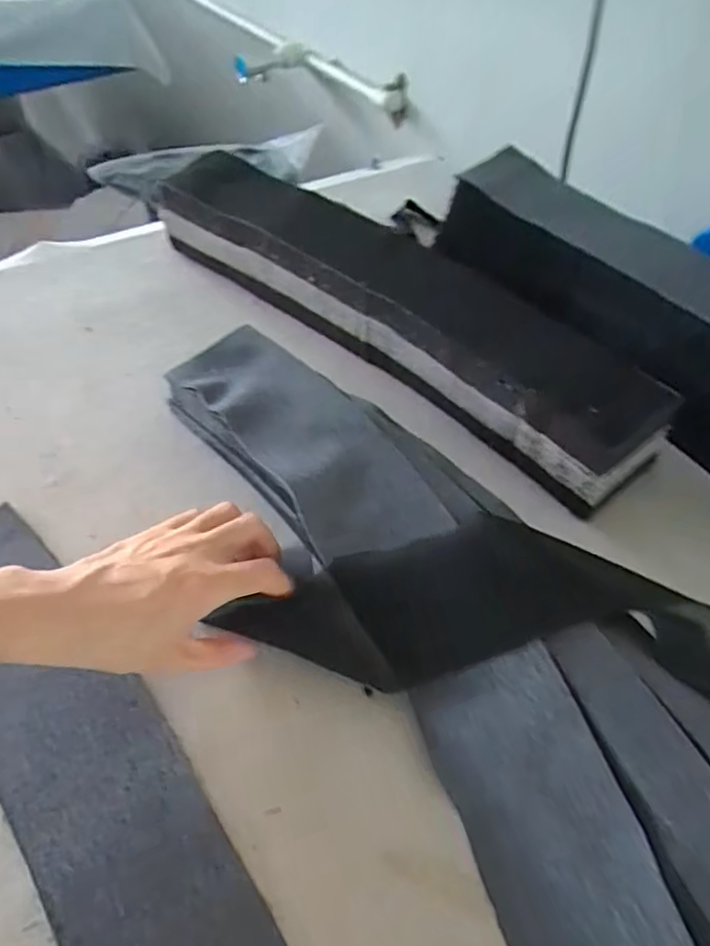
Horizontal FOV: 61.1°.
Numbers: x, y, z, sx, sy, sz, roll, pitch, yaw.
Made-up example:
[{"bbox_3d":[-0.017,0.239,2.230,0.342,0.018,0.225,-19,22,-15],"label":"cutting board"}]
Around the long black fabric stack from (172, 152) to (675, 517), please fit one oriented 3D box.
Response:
[{"bbox_3d":[0.030,-0.153,0.537,0.493,0.103,0.099,37,57,22],"label":"long black fabric stack"}]

